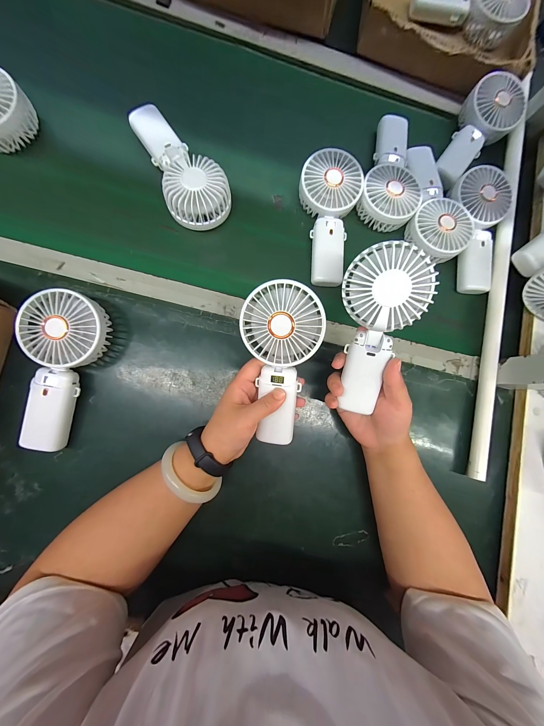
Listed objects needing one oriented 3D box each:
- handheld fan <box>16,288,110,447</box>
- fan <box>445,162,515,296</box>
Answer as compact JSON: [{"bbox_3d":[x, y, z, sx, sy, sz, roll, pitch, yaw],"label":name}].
[{"bbox_3d":[-0.256,0.008,0.301,0.083,0.048,0.177,17,84,-4],"label":"handheld fan"},{"bbox_3d":[0.315,-0.202,0.384,0.084,0.035,0.179,7,85,-5],"label":"fan"}]

